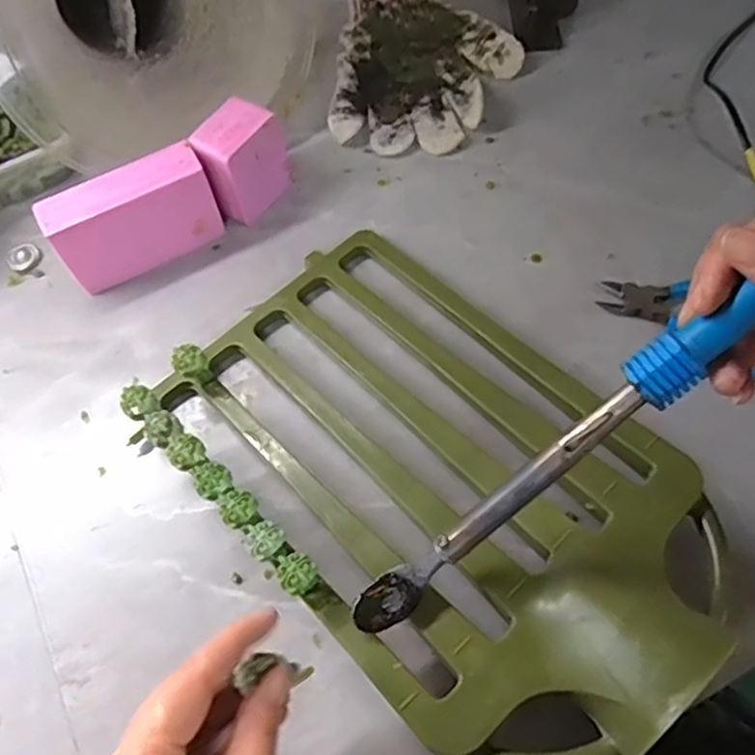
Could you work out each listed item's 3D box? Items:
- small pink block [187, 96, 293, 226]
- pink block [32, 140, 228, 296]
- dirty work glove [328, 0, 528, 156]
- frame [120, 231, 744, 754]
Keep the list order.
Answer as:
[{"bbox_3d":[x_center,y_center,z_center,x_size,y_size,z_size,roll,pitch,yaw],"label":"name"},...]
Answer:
[{"bbox_3d":[-0.099,-0.153,0.497,0.044,0.072,0.063,31,68,16],"label":"small pink block"},{"bbox_3d":[-0.165,-0.107,0.474,0.108,0.075,0.036,-31,66,-13],"label":"pink block"},{"bbox_3d":[0.043,-0.265,0.577,0.146,0.017,0.191,3,63,4],"label":"dirty work glove"},{"bbox_3d":[0.027,0.044,0.389,0.214,0.071,0.331,-42,69,-18],"label":"frame"}]

